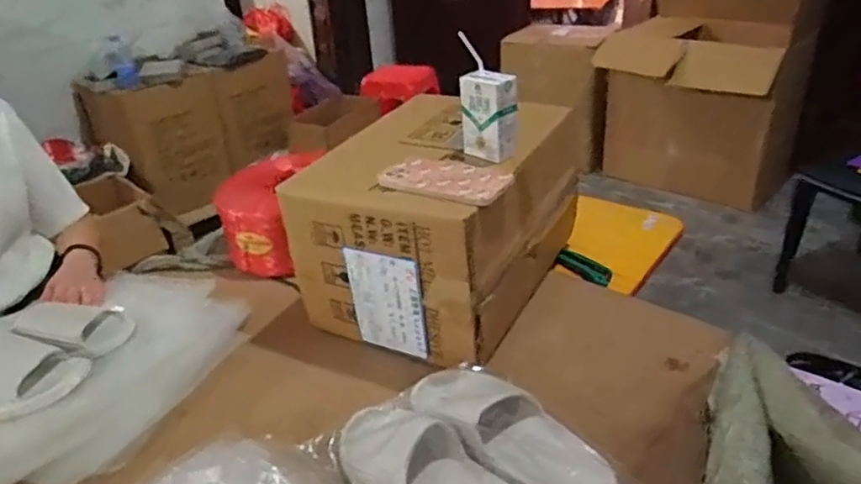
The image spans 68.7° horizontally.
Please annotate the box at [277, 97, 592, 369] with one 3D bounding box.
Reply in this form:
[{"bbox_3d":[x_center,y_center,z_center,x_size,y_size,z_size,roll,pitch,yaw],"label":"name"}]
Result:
[{"bbox_3d":[0.023,-0.033,0.944,0.282,0.236,0.364,13,34,27],"label":"box"}]

